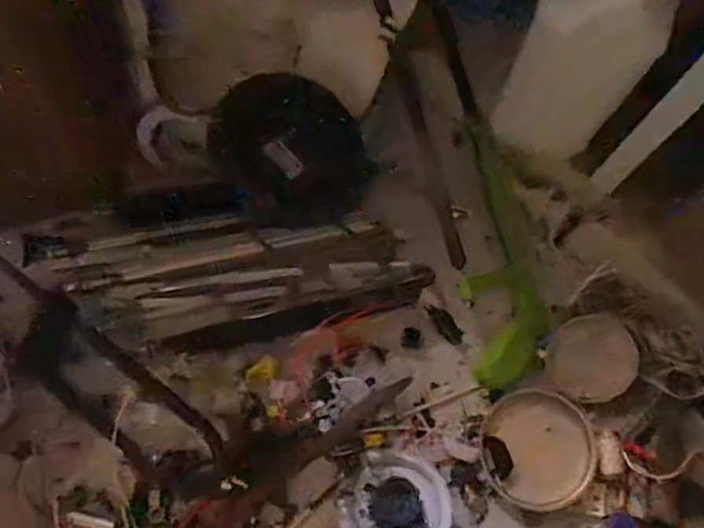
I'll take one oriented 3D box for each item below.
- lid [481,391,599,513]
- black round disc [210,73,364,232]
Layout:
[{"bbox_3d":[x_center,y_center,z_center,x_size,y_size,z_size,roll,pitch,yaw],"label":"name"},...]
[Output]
[{"bbox_3d":[0.181,0.180,0.556,0.106,0.017,0.106,0,72,-1],"label":"lid"},{"bbox_3d":[-0.068,-0.120,0.621,0.151,0.010,0.169,-31,100,8],"label":"black round disc"}]

